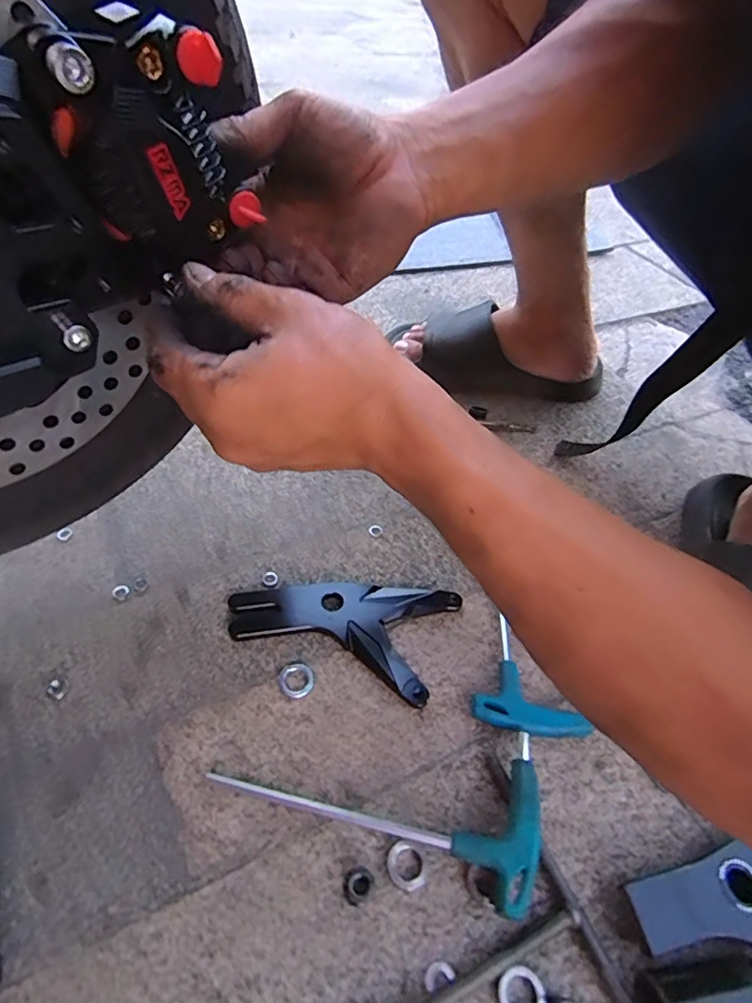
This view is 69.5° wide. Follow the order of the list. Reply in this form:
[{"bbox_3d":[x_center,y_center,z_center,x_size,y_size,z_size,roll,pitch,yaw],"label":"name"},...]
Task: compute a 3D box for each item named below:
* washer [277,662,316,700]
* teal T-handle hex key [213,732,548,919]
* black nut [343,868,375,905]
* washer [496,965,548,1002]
[{"bbox_3d":[-0.057,0.127,0.387,0.025,0.004,0.027,2,49,-3],"label":"washer"},{"bbox_3d":[0.005,0.166,0.340,0.193,0.024,0.094,17,50,10],"label":"teal T-handle hex key"},{"bbox_3d":[-0.010,0.216,0.306,0.017,0.009,0.015,-21,54,-21],"label":"black nut"},{"bbox_3d":[0.076,0.254,0.278,0.025,0.004,0.024,2,49,-3],"label":"washer"}]

